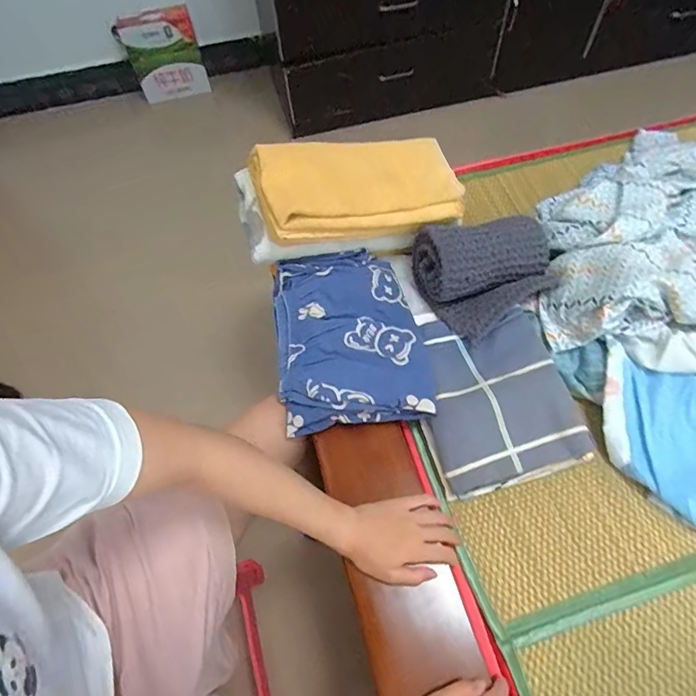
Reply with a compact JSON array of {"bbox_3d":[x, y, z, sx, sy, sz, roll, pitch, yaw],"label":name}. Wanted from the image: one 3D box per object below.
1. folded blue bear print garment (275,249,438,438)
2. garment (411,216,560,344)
[{"bbox_3d":[0.000,-0.023,0.638,0.208,0.051,0.276,-8,59,-2],"label":"folded blue bear print garment"},{"bbox_3d":[0.215,-0.126,0.674,0.189,0.090,0.179,-25,61,-11],"label":"garment"}]

